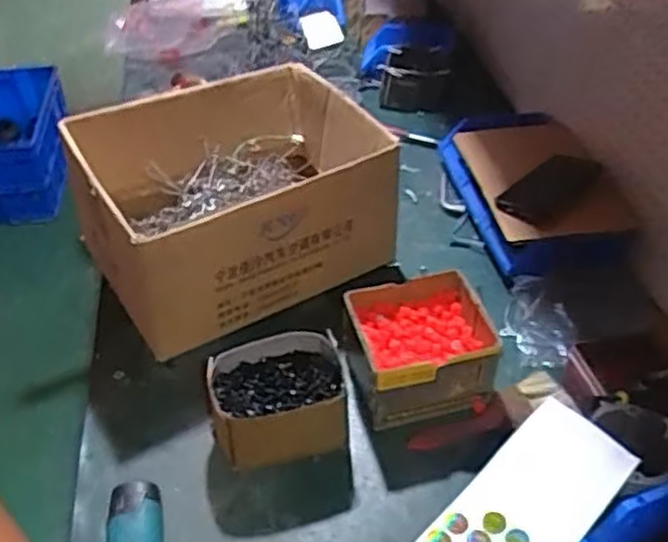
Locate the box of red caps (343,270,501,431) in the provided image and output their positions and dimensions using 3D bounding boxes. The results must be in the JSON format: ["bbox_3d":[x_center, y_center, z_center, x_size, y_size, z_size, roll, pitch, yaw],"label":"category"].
[{"bbox_3d":[0.100,0.088,0.878,0.150,0.094,0.143,-13,43,-12],"label":"box of red caps"}]

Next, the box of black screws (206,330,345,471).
[{"bbox_3d":[-0.063,0.142,0.838,0.149,0.097,0.121,-4,42,-3],"label":"box of black screws"}]

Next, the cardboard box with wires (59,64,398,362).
[{"bbox_3d":[-0.157,-0.131,1.059,0.387,0.195,0.403,-25,46,-23],"label":"cardboard box with wires"}]

